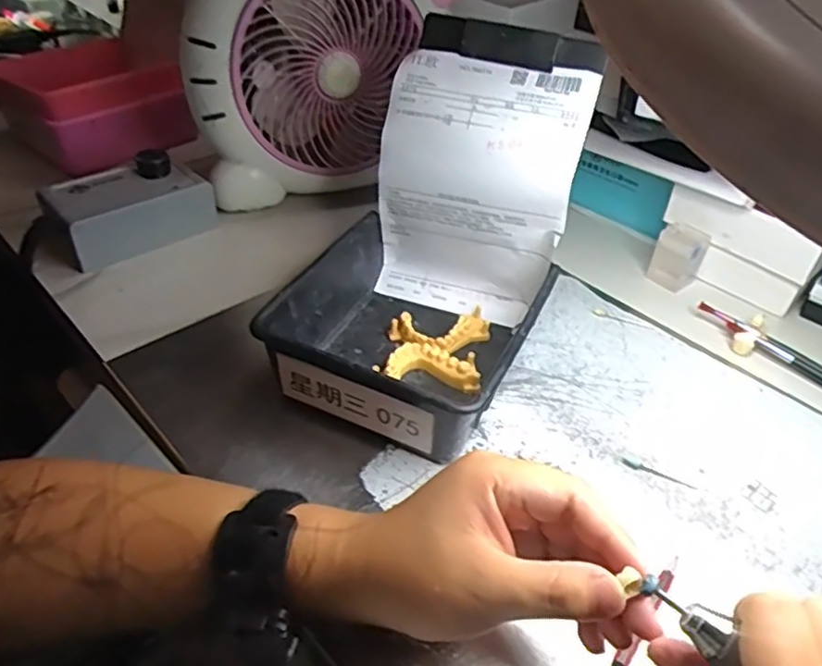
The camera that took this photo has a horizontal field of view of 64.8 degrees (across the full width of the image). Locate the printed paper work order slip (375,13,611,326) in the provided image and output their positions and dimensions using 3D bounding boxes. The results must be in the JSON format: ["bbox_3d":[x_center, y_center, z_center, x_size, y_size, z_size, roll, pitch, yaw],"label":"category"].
[{"bbox_3d":[0.051,-0.117,0.507,0.147,0.206,0.080,17,42,15],"label":"printed paper work order slip"}]

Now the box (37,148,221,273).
[{"bbox_3d":[-0.254,-0.110,0.588,0.066,0.056,0.134,30,47,28],"label":"box"}]

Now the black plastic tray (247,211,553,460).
[{"bbox_3d":[0.001,-0.001,0.472,0.163,0.069,0.173,18,43,17],"label":"black plastic tray"}]

